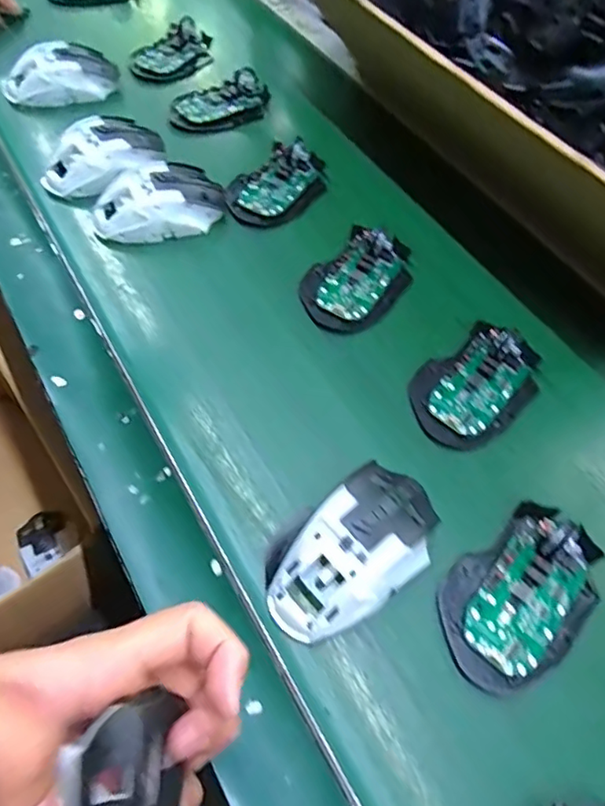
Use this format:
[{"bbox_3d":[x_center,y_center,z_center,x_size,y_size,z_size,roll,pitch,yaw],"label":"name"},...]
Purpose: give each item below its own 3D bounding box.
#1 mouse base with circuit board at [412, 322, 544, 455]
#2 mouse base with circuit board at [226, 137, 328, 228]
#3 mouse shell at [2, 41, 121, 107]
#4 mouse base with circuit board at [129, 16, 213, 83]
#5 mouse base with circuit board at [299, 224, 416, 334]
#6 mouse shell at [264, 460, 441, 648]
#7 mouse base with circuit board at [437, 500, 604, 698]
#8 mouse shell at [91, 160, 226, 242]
[{"bbox_3d":[0.132,-0.017,0.413,0.115,0.026,0.070,-32,65,-23],"label":"mouse base with circuit board"},{"bbox_3d":[-0.023,-0.212,0.530,0.065,0.027,0.119,30,59,14],"label":"mouse base with circuit board"},{"bbox_3d":[-0.256,-0.345,0.587,0.115,0.036,0.060,-10,59,-12],"label":"mouse shell"},{"bbox_3d":[-0.151,-0.414,0.660,0.051,0.030,0.116,38,62,18],"label":"mouse base with circuit board"},{"bbox_3d":[0.048,-0.106,0.466,0.068,0.028,0.108,40,62,19],"label":"mouse base with circuit board"},{"bbox_3d":[0.029,0.083,0.332,0.117,0.039,0.072,-32,65,-23],"label":"mouse shell"},{"bbox_3d":[0.132,0.109,0.325,0.112,0.030,0.071,-32,65,-23],"label":"mouse base with circuit board"},{"bbox_3d":[-0.127,-0.178,0.489,0.111,0.035,0.070,-16,60,-15],"label":"mouse shell"}]

